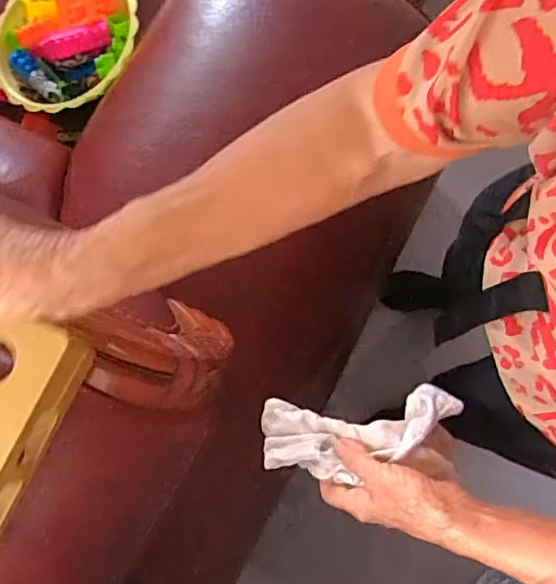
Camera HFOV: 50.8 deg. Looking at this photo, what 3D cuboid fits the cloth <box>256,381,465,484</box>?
[{"bbox_3d":[0.078,0.121,0.520,0.181,0.057,0.070,-8,76,-7],"label":"cloth"}]

